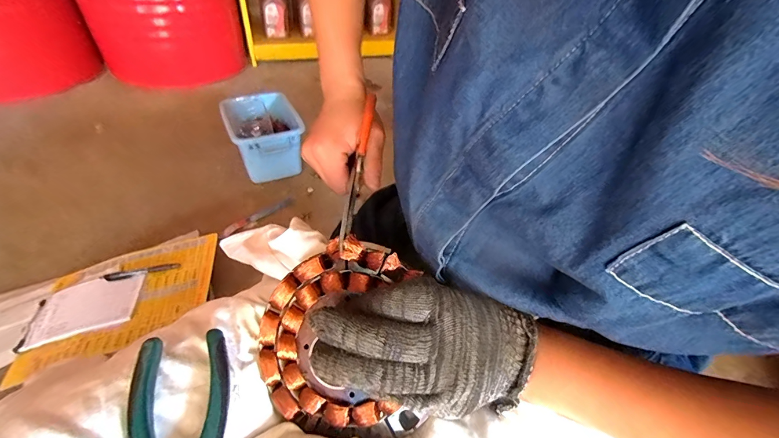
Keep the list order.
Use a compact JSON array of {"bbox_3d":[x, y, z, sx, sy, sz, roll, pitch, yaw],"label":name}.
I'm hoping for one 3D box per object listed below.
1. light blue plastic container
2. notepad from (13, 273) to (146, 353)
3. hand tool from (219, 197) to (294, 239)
[{"bbox_3d":[-0.368,-0.243,1.034,0.198,0.187,0.241,-14,46,-20],"label":"light blue plastic container"},{"bbox_3d":[-0.520,0.150,0.594,0.186,0.006,0.100,-15,52,-3],"label":"notepad"},{"bbox_3d":[-0.345,-0.008,0.915,0.027,0.012,0.215,34,49,28],"label":"hand tool"}]

